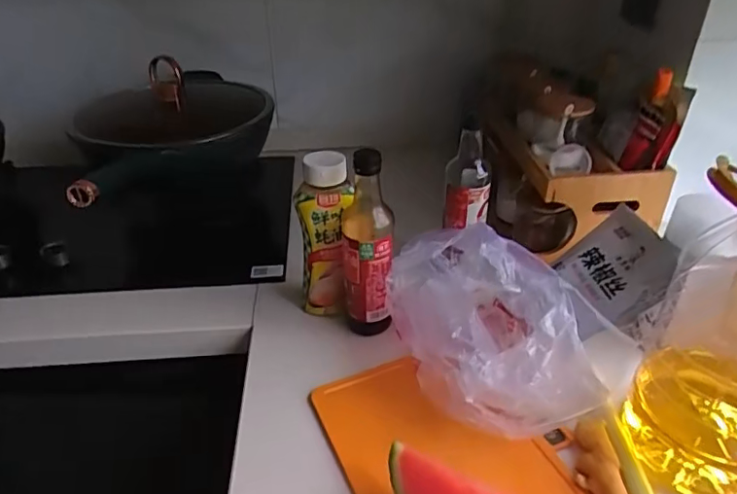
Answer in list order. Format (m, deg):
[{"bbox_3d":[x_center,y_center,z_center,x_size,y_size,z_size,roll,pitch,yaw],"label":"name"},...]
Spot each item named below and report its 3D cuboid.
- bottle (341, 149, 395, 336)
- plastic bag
[{"bbox_3d":[-0.002,-0.001,0.676,0.059,0.242,0.066,-3,34,-3],"label":"bottle"},{"bbox_3d":[0.153,0.077,0.617,0.200,0.156,0.237,-13,35,-18],"label":"plastic bag"}]

